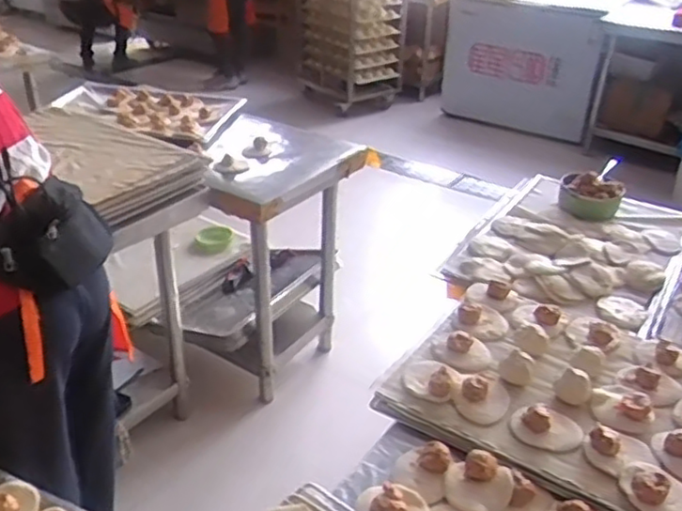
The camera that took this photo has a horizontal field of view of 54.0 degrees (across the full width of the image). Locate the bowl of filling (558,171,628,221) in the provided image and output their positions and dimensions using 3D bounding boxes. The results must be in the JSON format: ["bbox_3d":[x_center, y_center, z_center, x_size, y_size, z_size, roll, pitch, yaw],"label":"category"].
[{"bbox_3d":[0.583,-0.146,1.563,0.147,0.062,0.170,15,32,20],"label":"bowl of filling"}]

